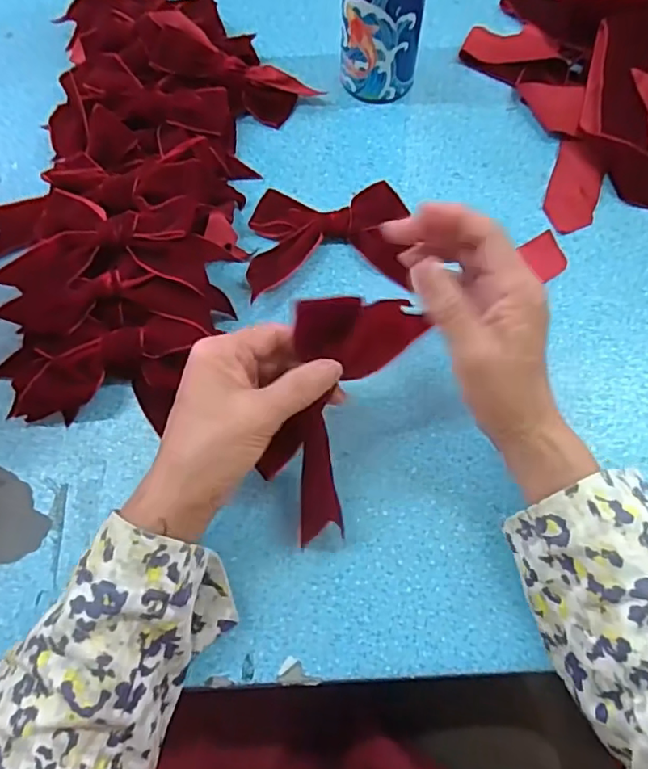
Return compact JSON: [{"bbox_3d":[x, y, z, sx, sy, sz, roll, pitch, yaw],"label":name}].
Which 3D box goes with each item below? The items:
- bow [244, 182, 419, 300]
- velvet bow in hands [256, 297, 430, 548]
[{"bbox_3d":[0.003,-0.110,0.420,0.116,0.015,0.093,-2,69,0],"label":"bow"},{"bbox_3d":[0.006,0.019,0.315,0.064,0.039,0.138,16,101,7],"label":"velvet bow in hands"}]

